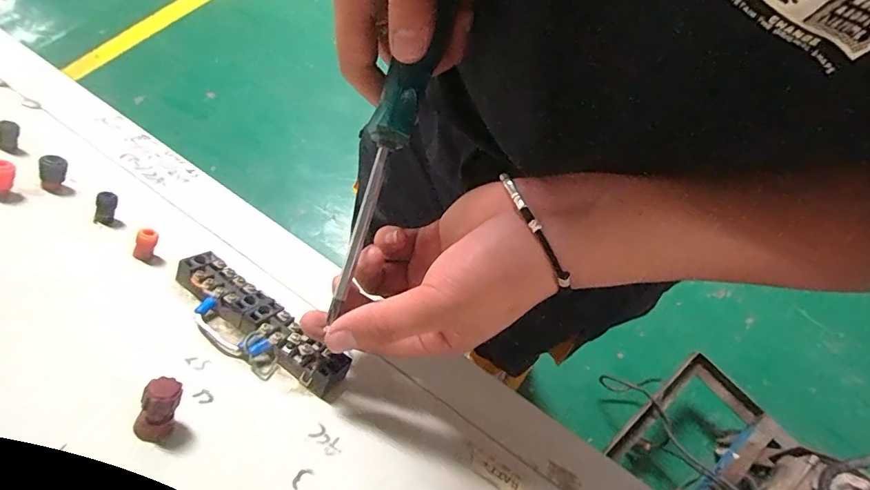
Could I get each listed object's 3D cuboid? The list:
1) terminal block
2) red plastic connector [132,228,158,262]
[{"bbox_3d":[-0.101,0.044,0.266,0.121,0.014,0.025,34,67,15],"label":"terminal block"},{"bbox_3d":[-0.178,0.000,0.279,0.009,0.008,0.022,29,106,11],"label":"red plastic connector"}]

